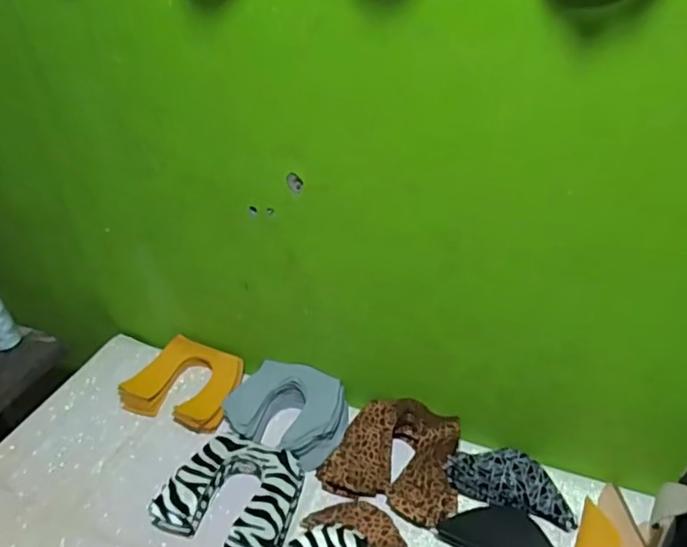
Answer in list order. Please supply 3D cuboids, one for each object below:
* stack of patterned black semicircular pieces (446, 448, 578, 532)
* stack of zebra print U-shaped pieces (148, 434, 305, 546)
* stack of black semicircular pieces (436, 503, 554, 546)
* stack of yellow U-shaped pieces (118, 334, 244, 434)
[{"bbox_3d":[0.202,0.243,0.706,0.147,0.016,0.075,15,39,22],"label":"stack of patterned black semicircular pieces"},{"bbox_3d":[-0.128,0.263,0.711,0.158,0.032,0.136,14,39,21],"label":"stack of zebra print U-shaped pieces"},{"bbox_3d":[0.183,0.281,0.653,0.140,0.032,0.067,13,38,20],"label":"stack of black semicircular pieces"},{"bbox_3d":[-0.228,0.157,0.861,0.159,0.029,0.126,12,38,19],"label":"stack of yellow U-shaped pieces"}]

